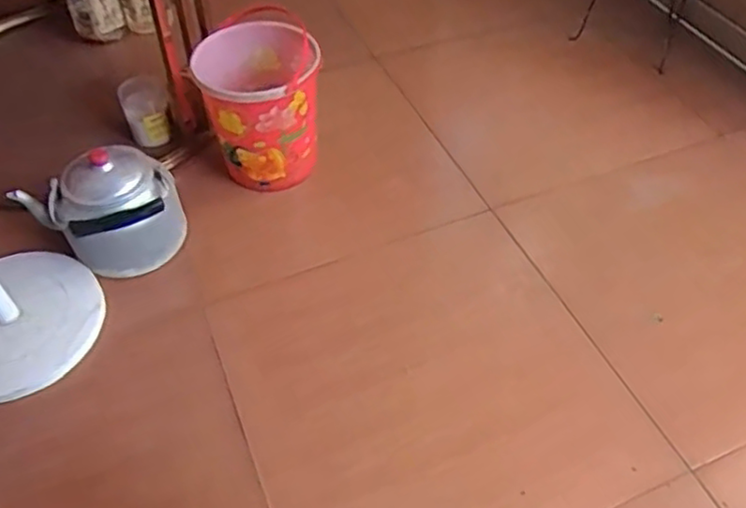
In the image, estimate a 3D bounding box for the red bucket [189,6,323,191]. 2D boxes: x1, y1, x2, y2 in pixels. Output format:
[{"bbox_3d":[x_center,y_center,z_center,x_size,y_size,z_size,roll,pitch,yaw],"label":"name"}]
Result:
[{"bbox_3d":[-0.219,-0.293,1.345,0.218,0.277,0.218,0,50,0],"label":"red bucket"}]

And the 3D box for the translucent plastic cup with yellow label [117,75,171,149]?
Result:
[{"bbox_3d":[-0.491,-0.307,1.454,0.091,0.150,0.092,0,50,0],"label":"translucent plastic cup with yellow label"}]

